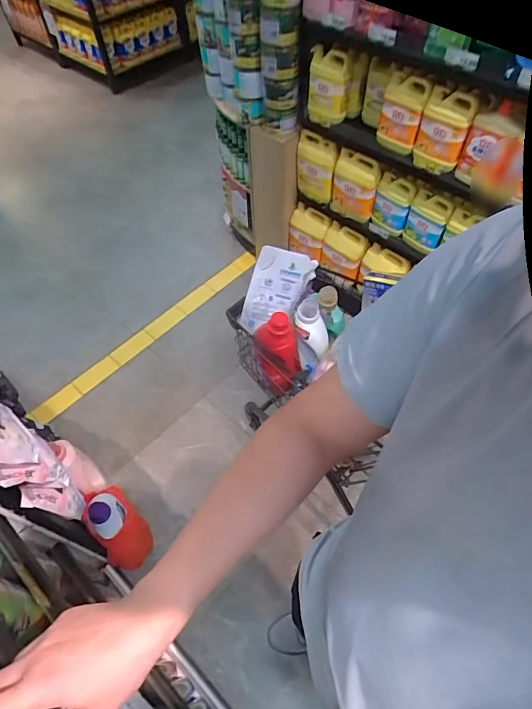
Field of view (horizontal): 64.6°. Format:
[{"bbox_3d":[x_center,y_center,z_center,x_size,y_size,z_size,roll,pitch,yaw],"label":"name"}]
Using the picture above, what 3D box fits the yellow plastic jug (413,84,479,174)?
[{"bbox_3d":[0.614,-0.774,1.461,0.162,0.221,0.129,21,59,15],"label":"yellow plastic jug"}]

